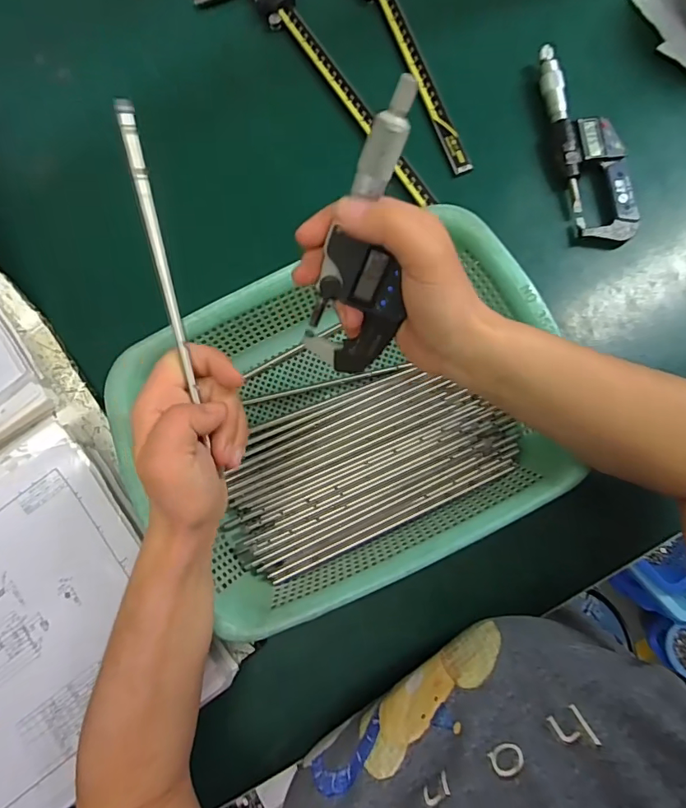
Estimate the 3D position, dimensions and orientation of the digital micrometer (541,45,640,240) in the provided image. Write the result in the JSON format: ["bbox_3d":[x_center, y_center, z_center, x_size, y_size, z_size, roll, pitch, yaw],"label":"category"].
[{"bbox_3d":[0.207,-0.222,0.405,0.050,0.026,0.174,-10,81,1],"label":"digital micrometer"}]

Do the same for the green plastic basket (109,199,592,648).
[{"bbox_3d":[0.013,0.010,0.349,0.265,0.078,0.214,-23,81,-1],"label":"green plastic basket"}]

